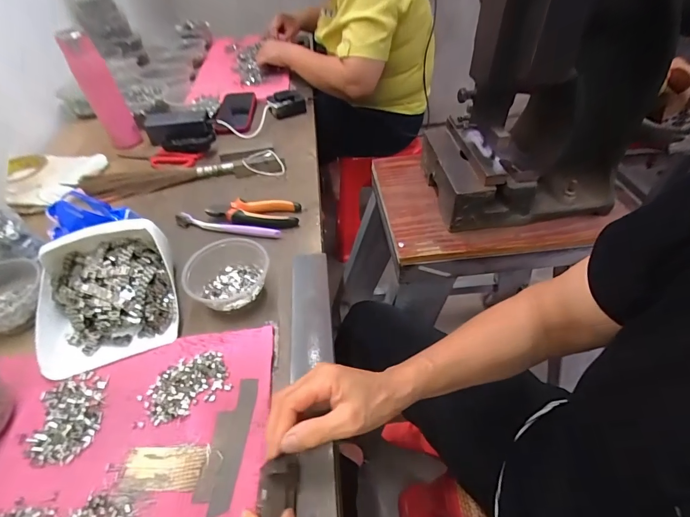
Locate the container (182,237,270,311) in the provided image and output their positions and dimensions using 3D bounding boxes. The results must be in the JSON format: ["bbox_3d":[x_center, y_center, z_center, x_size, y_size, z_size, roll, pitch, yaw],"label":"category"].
[{"bbox_3d":[-0.154,0.022,0.478,0.111,0.047,0.098,-15,47,-13],"label":"container"}]

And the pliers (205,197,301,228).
[{"bbox_3d":[-0.150,-0.070,0.589,0.149,0.023,0.058,-4,46,2],"label":"pliers"}]

